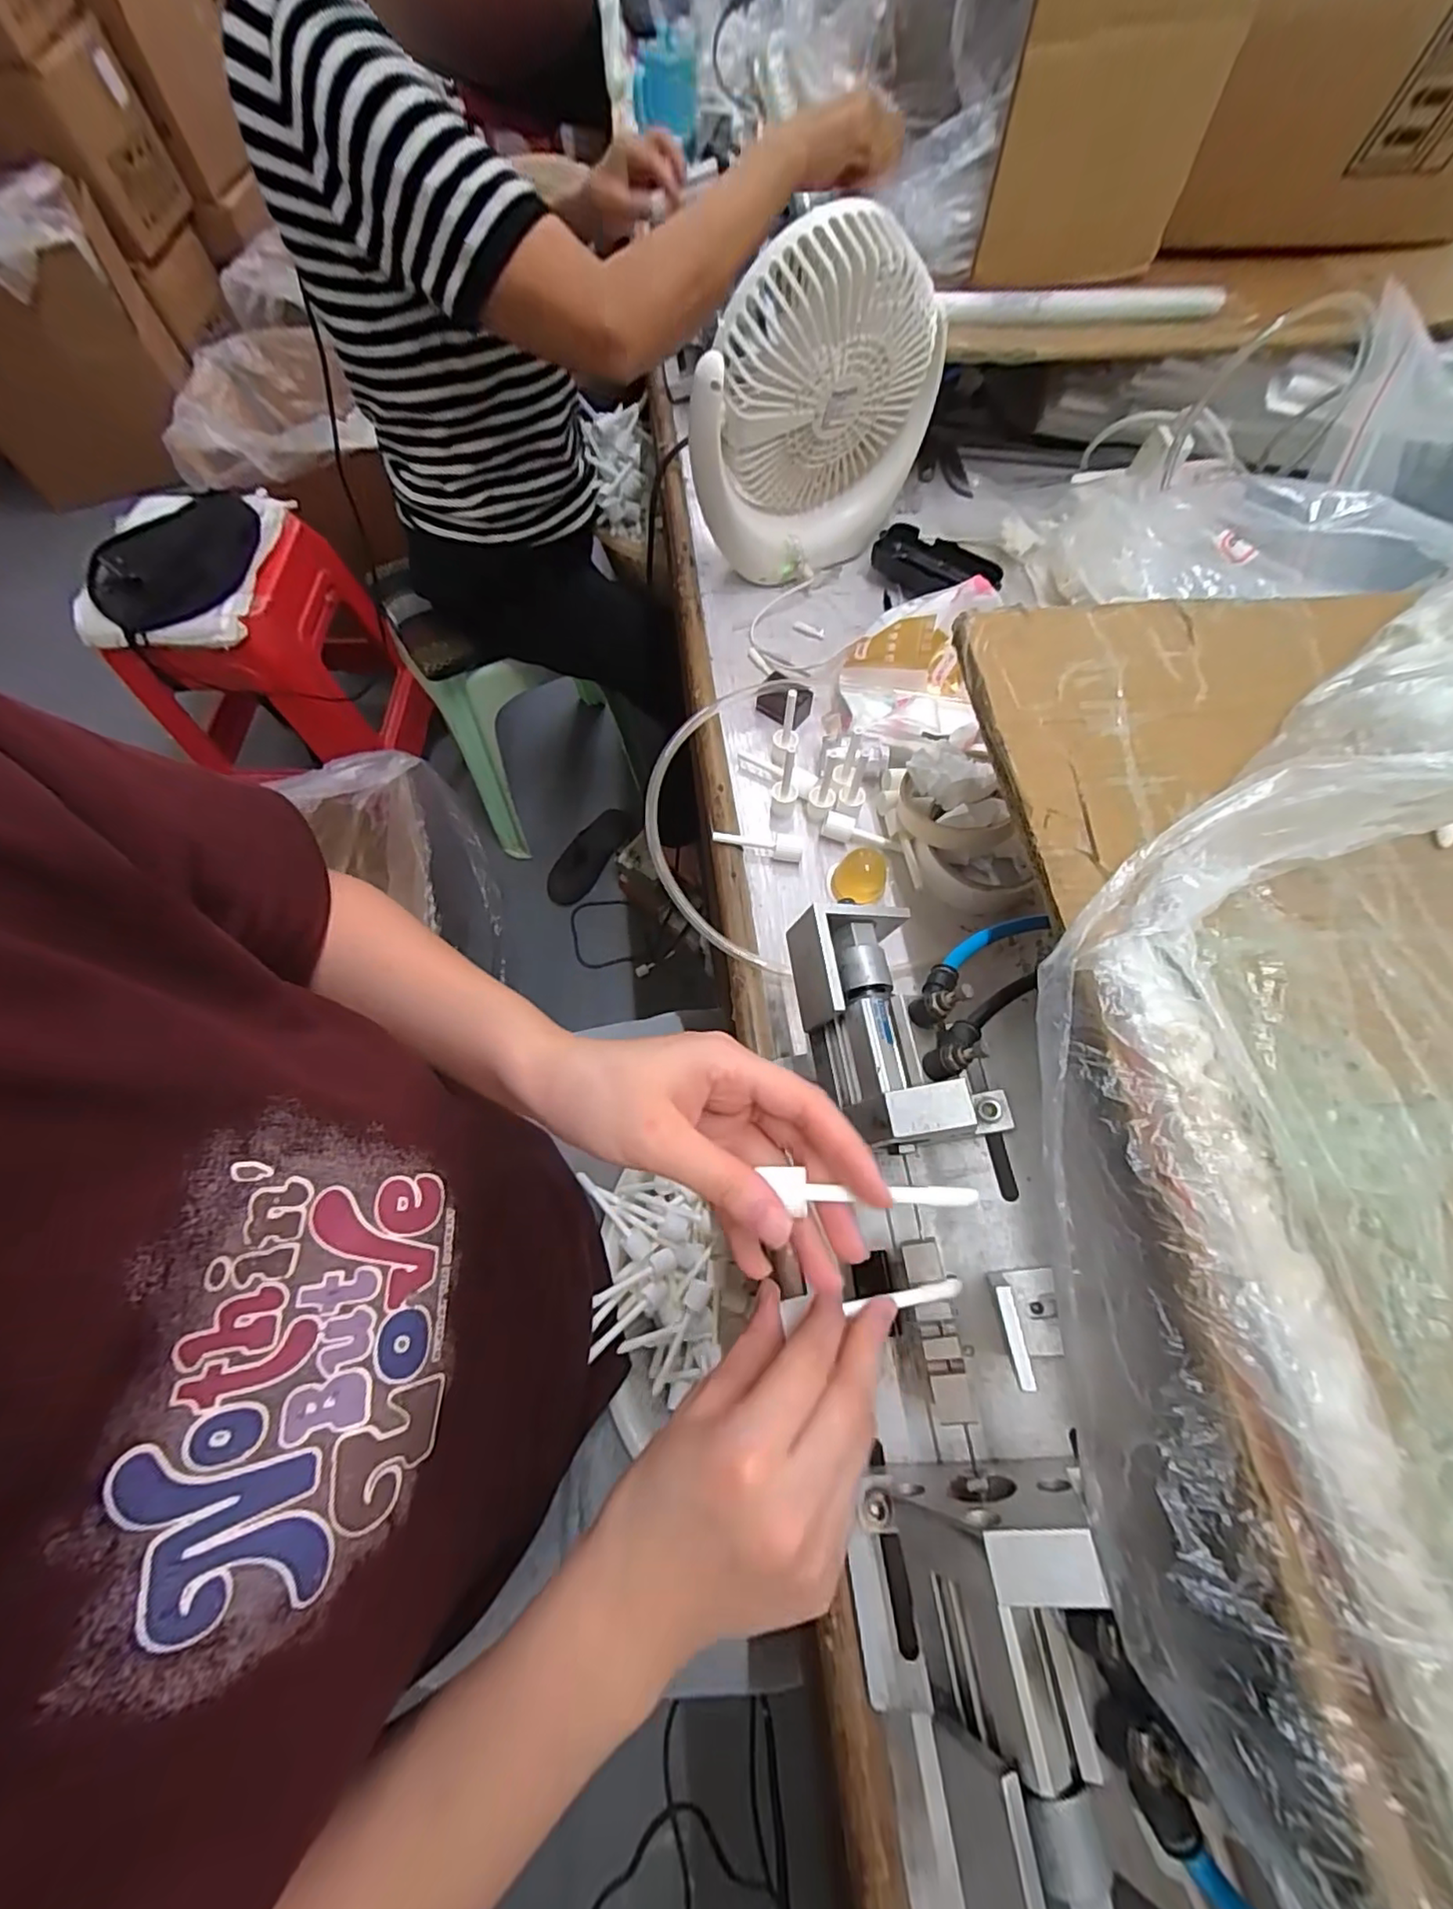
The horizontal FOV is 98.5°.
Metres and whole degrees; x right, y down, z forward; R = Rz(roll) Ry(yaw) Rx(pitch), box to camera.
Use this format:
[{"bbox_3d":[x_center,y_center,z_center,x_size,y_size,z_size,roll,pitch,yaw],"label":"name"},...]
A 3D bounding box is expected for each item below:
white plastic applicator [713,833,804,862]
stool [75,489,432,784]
[{"bbox_3d":[0.023,-0.079,0.439,0.062,0.014,0.015,12,67,6],"label":"white plastic applicator"},{"bbox_3d":[-0.756,-0.494,1.070,0.308,0.386,0.311,-1,66,0],"label":"stool"}]

